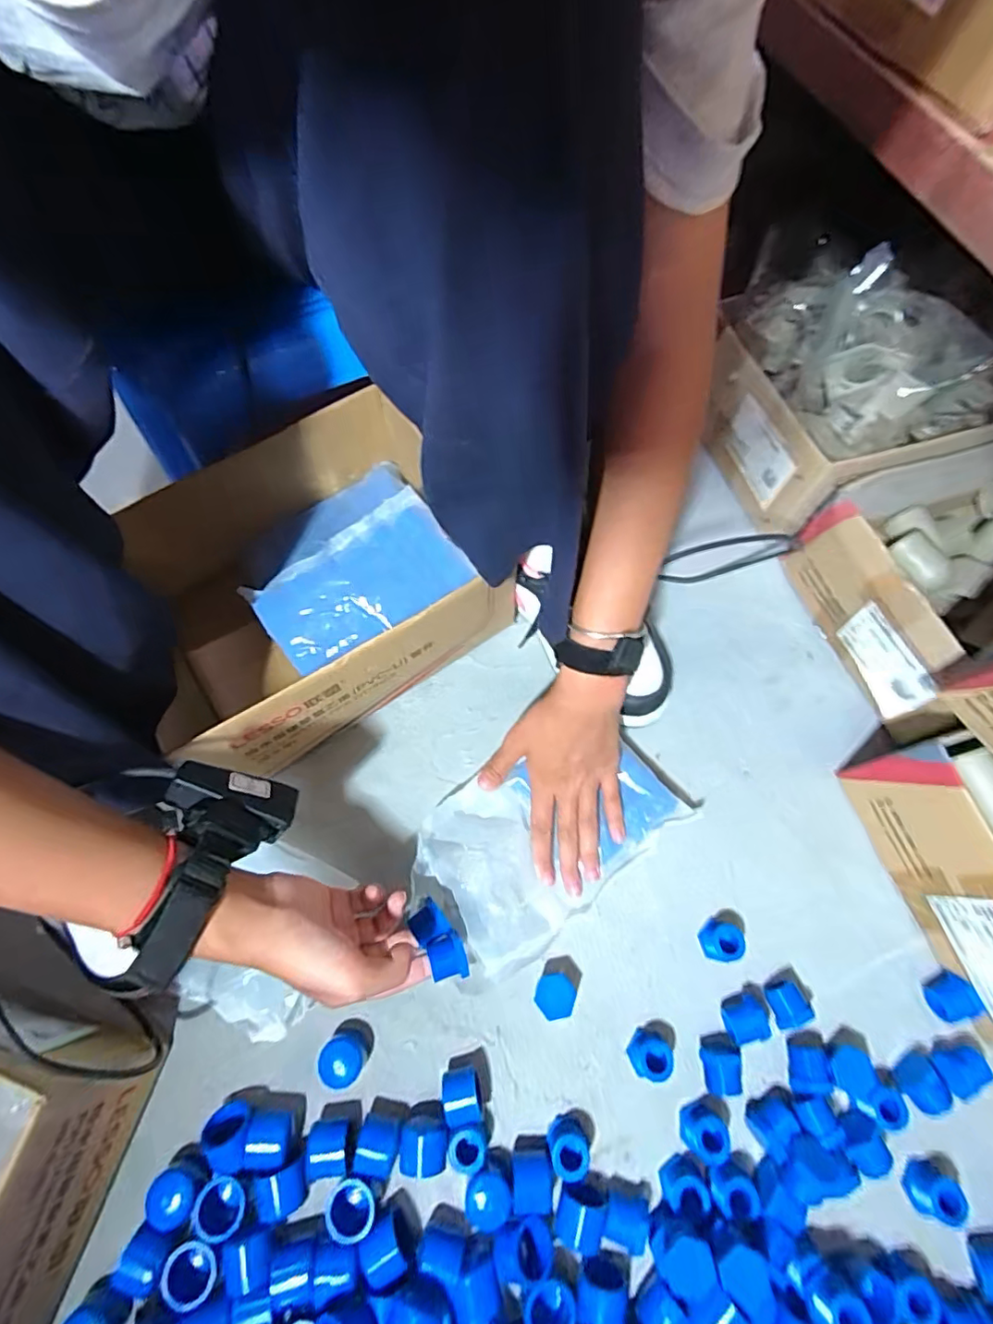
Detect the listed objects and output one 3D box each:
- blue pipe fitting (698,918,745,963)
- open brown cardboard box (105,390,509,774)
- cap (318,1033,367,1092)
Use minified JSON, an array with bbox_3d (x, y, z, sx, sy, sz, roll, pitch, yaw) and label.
[{"bbox_3d":[0.178,0.221,0.441,0.025,0.026,0.030,5,66,1],"label":"blue pipe fitting"},{"bbox_3d":[-0.156,-0.070,0.496,0.278,0.130,0.234,-29,70,-13],"label":"open brown cardboard box"},{"bbox_3d":[-0.110,0.287,0.401,0.029,0.023,0.030,-2,66,-3],"label":"cap"}]

